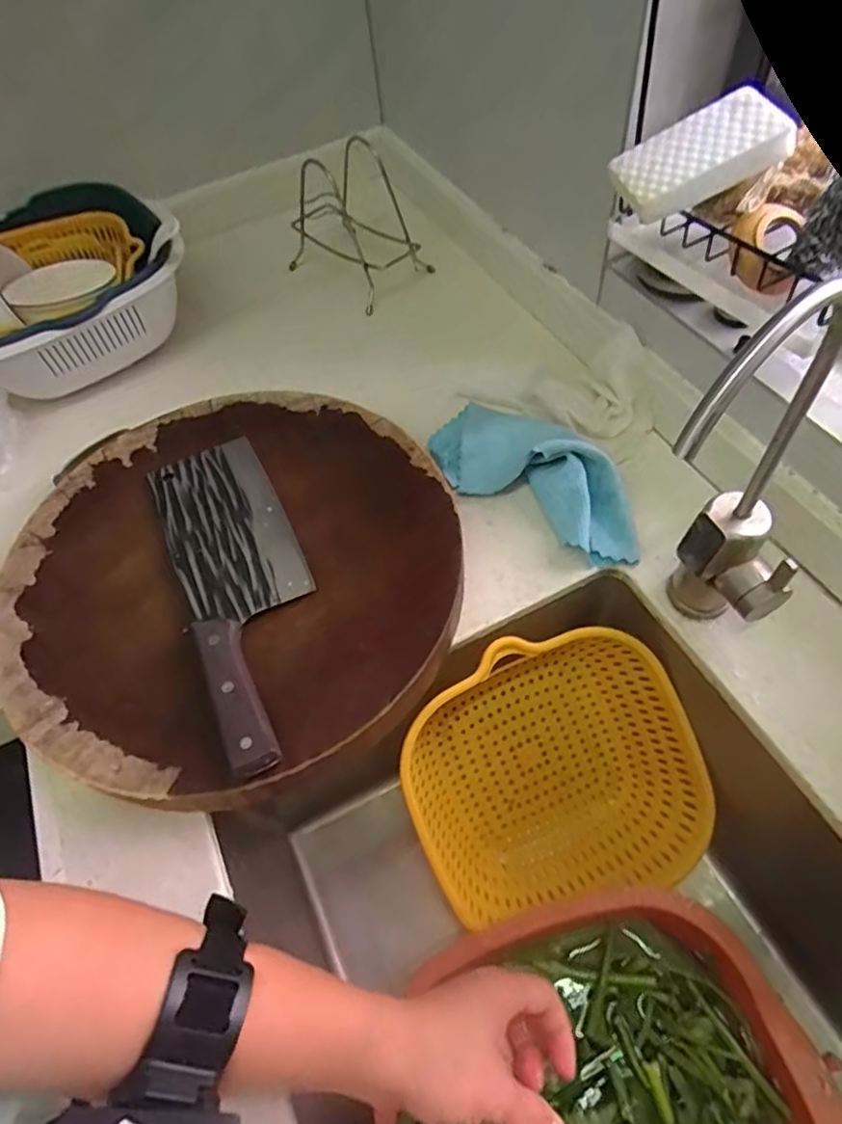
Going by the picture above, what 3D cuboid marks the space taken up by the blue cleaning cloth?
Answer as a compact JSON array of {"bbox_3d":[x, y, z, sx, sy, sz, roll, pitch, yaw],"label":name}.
[{"bbox_3d":[0.097,-0.084,0.522,0.213,0.059,0.092,32,65,24],"label":"blue cleaning cloth"}]

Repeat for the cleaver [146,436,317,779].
[{"bbox_3d":[-0.136,0.008,0.460,0.095,0.027,0.291,-24,60,-10],"label":"cleaver"}]

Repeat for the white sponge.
[{"bbox_3d":[0.185,-0.273,0.412,0.102,0.018,0.061,-22,66,14],"label":"white sponge"}]

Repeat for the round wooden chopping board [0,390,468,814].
[{"bbox_3d":[-0.152,-0.001,0.490,0.344,0.062,0.365,-2,58,3],"label":"round wooden chopping board"}]

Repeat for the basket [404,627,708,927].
[{"bbox_3d":[0.112,0.184,0.534,0.239,0.095,0.252,-20,92,-5],"label":"basket"}]

